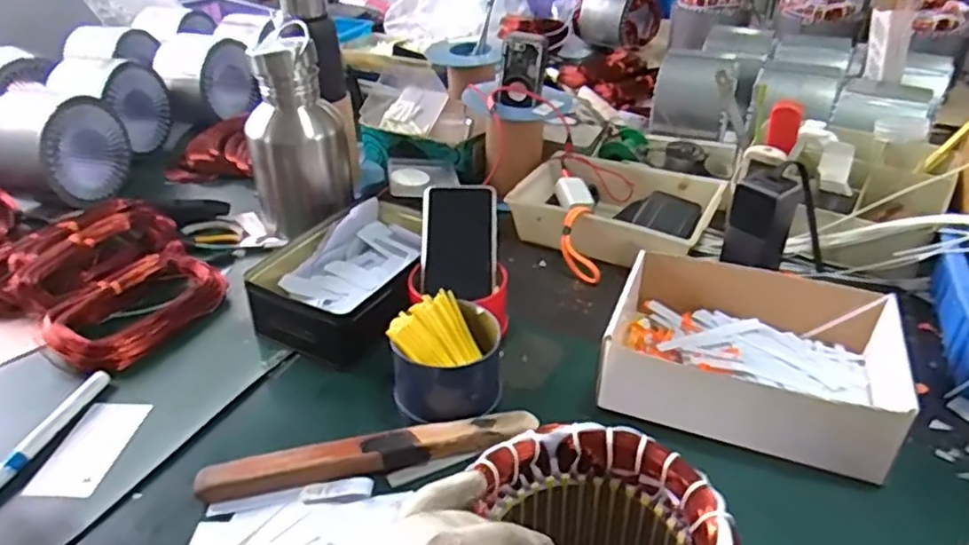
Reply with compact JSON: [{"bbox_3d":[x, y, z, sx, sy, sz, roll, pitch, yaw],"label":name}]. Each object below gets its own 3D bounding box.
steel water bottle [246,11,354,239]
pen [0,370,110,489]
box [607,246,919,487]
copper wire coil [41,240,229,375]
[{"bbox_3d":[-0.235,-0.170,0.822,0.086,0.227,0.113,28,44,36],"label":"steel water bottle"},{"bbox_3d":[-0.385,0.139,0.575,0.017,0.012,0.143,6,35,11],"label":"pen"},{"bbox_3d":[0.251,0.071,0.612,0.247,0.066,0.201,13,37,21],"label":"box"},{"bbox_3d":[-0.371,0.033,0.709,0.112,0.037,0.173,18,39,27],"label":"copper wire coil"}]

